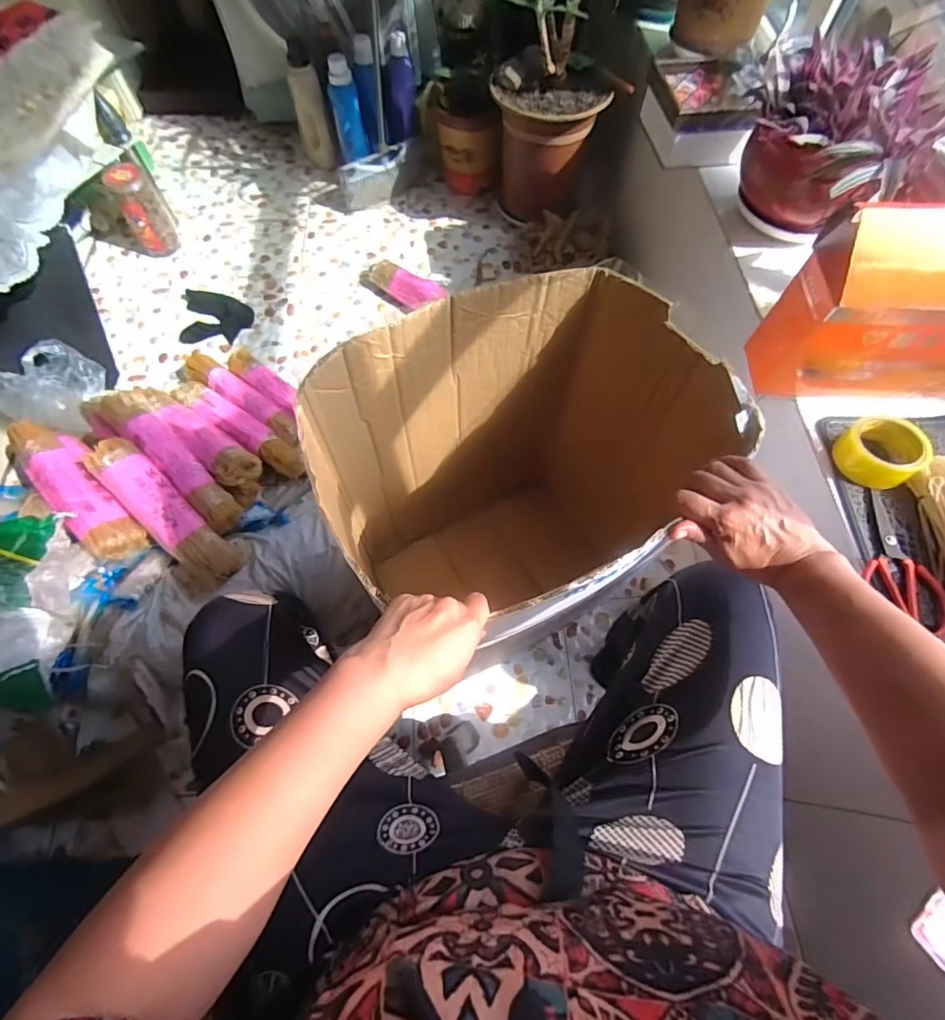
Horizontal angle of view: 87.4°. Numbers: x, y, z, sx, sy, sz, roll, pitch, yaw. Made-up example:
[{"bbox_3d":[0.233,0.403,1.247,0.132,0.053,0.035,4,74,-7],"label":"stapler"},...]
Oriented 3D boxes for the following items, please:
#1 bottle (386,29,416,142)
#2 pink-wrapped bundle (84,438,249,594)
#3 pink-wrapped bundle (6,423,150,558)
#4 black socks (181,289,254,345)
[{"bbox_3d":[-0.197,-1.170,1.382,0.068,0.234,0.075,4,29,1],"label":"bottle"},{"bbox_3d":[-0.580,0.003,0.921,0.348,0.065,0.107,46,72,2],"label":"pink-wrapped bundle"},{"bbox_3d":[-0.756,-0.045,0.942,0.097,0.101,0.342,-41,72,-17],"label":"pink-wrapped bundle"},{"bbox_3d":[-0.671,-0.509,1.305,0.186,0.011,0.171,0,66,-1],"label":"black socks"}]

